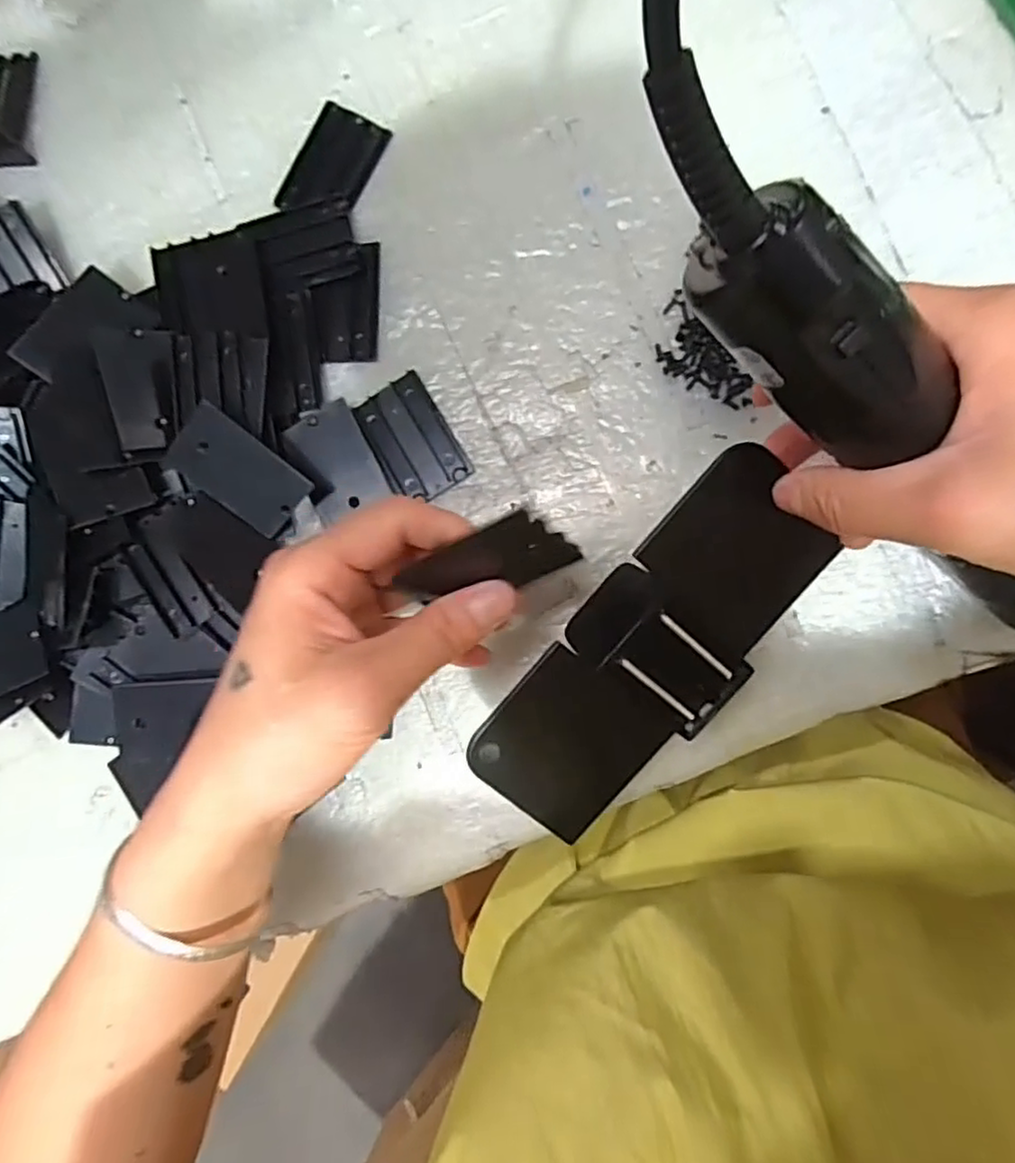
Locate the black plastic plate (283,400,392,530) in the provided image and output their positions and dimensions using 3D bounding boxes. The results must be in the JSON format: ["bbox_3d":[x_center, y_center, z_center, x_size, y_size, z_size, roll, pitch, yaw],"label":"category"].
[{"bbox_3d":[-0.078,-0.054,0.303,0.035,0.006,0.047,-27,87,2],"label":"black plastic plate"}]

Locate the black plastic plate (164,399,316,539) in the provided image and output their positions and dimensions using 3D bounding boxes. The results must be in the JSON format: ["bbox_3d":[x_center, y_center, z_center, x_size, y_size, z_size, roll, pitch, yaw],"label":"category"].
[{"bbox_3d":[-0.118,-0.047,0.290,0.055,0.007,0.035,41,104,-19],"label":"black plastic plate"}]

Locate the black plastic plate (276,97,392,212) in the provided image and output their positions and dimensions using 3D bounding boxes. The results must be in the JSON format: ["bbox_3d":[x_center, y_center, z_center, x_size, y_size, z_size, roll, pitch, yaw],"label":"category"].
[{"bbox_3d":[-0.080,-0.192,0.305,0.035,0.007,0.052,28,93,7],"label":"black plastic plate"}]

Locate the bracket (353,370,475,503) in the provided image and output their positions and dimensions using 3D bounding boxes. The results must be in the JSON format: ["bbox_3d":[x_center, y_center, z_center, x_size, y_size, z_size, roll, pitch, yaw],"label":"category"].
[{"bbox_3d":[-0.043,-0.064,0.300,0.034,0.004,0.054,-31,85,7],"label":"bracket"}]

